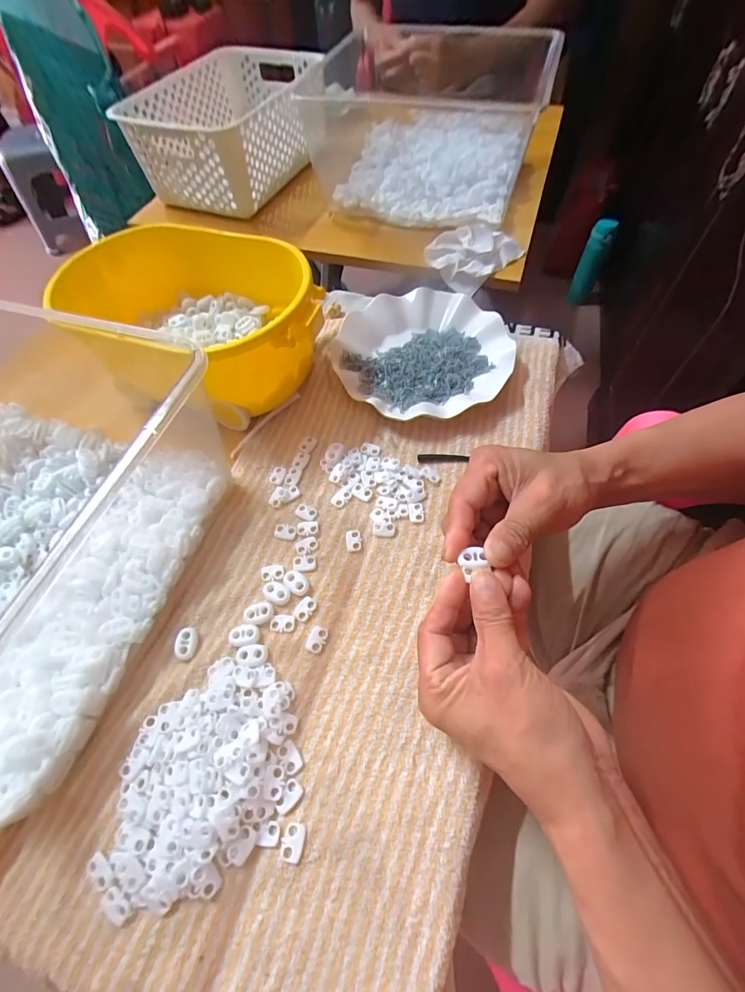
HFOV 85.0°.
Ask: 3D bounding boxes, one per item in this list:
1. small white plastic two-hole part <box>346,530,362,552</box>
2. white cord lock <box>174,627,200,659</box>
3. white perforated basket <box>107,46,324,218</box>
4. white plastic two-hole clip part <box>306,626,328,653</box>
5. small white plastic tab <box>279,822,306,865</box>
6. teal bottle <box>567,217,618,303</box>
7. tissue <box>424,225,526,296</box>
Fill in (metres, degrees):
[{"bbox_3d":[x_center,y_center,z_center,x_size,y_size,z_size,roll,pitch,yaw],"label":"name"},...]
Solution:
[{"bbox_3d":[-0.015,0.036,0.338,0.013,0.004,0.019,-3,60,1],"label":"small white plastic two-hole part"},{"bbox_3d":[-0.137,0.108,0.300,0.015,0.005,0.023,-4,60,1],"label":"white cord lock"},{"bbox_3d":[-0.216,-0.588,0.651,0.215,0.105,0.325,17,62,12],"label":"white perforated basket"},{"bbox_3d":[-0.041,0.106,0.299,0.012,0.004,0.018,17,62,13],"label":"white plastic two-hole clip part"},{"bbox_3d":[-0.047,0.206,0.242,0.013,0.004,0.019,8,61,8],"label":"small white plastic tab"},{"bbox_3d":[0.665,-0.703,1.240,0.068,0.233,0.067,27,65,17],"label":"teal bottle"},{"bbox_3d":[0.134,-0.326,0.550,0.117,0.035,0.097,-37,65,-17],"label":"tissue"}]

